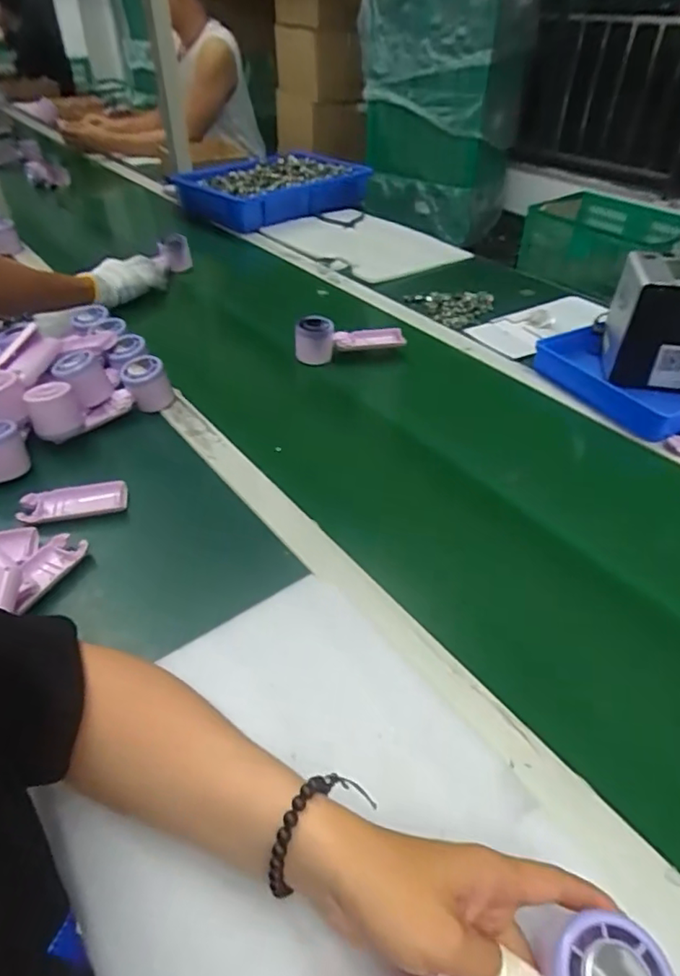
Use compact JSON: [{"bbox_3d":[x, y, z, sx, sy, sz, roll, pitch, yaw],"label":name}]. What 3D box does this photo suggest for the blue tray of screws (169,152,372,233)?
[{"bbox_3d":[-0.166,-0.764,1.465,0.436,0.091,0.322,-31,50,-29],"label":"blue tray of screws"}]

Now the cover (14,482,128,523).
[{"bbox_3d":[-0.287,0.017,0.617,0.108,0.013,0.045,-10,43,-11],"label":"cover"}]

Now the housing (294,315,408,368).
[{"bbox_3d":[0.012,-0.232,0.876,0.164,0.056,0.054,-9,43,-10],"label":"housing"}]

